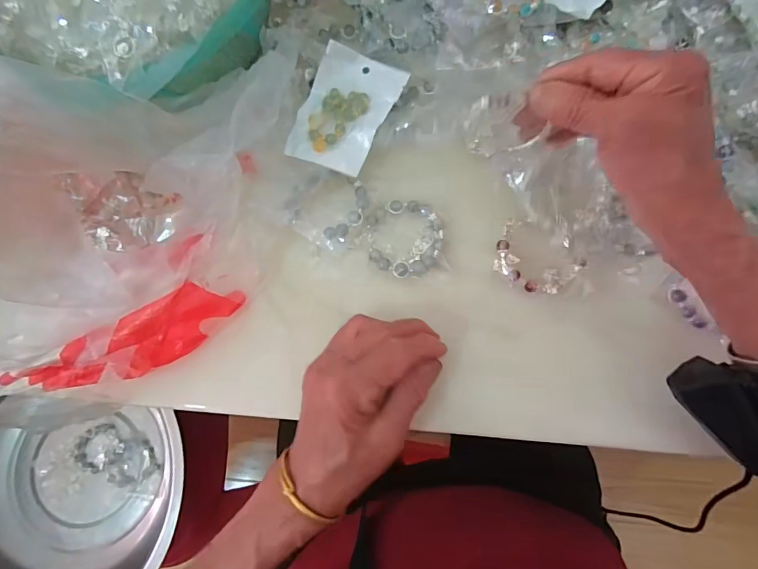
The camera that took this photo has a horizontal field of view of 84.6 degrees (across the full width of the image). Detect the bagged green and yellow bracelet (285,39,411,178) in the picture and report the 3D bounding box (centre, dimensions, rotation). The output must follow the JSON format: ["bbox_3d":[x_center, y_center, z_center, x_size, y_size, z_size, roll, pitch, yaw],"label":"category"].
[{"bbox_3d":[-0.026,-0.133,0.316,0.065,0.010,0.095,25,78,7],"label":"bagged green and yellow bracelet"}]

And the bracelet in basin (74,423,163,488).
[{"bbox_3d":[-0.361,0.238,0.574,0.112,0.024,0.060,22,78,6],"label":"bracelet in basin"}]

